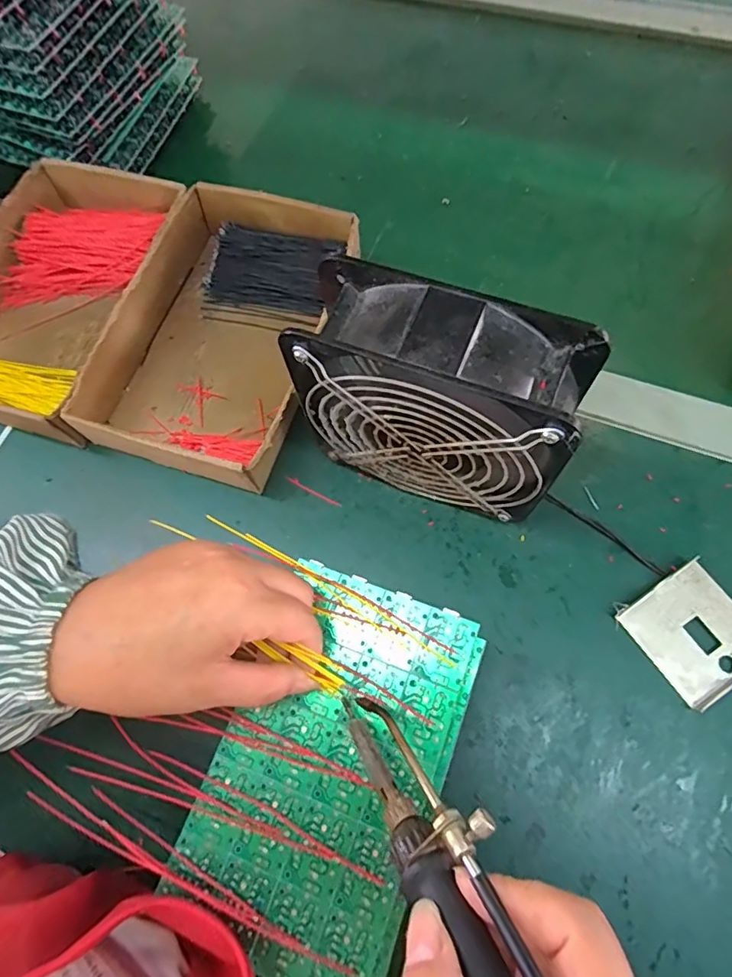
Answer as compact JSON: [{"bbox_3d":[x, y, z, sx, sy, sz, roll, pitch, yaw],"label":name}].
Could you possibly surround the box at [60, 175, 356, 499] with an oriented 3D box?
[{"bbox_3d":[-0.104,-0.120,0.406,0.152,0.049,0.233,17,69,9],"label":"box"}]

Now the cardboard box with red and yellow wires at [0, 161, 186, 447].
[{"bbox_3d":[-0.249,-0.158,0.425,0.148,0.043,0.236,14,69,8],"label":"cardboard box with red and yellow wires"}]

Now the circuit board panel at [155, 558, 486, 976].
[{"bbox_3d":[-0.017,0.132,0.256,0.106,0.011,0.173,20,70,11],"label":"circuit board panel"}]

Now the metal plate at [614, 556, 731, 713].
[{"bbox_3d":[0.204,0.089,0.326,0.064,0.010,0.069,-34,70,-11],"label":"metal plate"}]

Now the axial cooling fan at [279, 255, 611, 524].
[{"bbox_3d":[0.040,-0.041,0.312,0.143,0.153,0.057,23,71,12],"label":"axial cooling fan"}]

